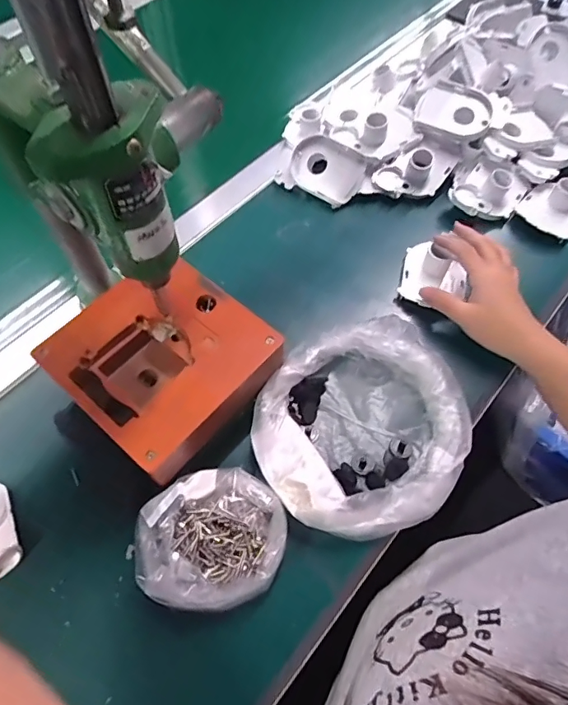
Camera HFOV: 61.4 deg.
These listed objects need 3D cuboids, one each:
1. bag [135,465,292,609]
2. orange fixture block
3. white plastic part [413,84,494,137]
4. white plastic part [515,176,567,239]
[{"bbox_3d":[-0.057,0.144,0.377,0.113,0.033,0.098,-2,61,-2],"label":"bag"},{"bbox_3d":[-0.100,0.010,0.417,0.162,0.060,0.150,38,67,18],"label":"orange fixture block"},{"bbox_3d":[0.198,-0.280,0.561,0.083,0.016,0.063,23,88,10],"label":"white plastic part"},{"bbox_3d":[0.319,-0.173,0.551,0.094,0.036,0.070,-39,68,-20],"label":"white plastic part"}]

